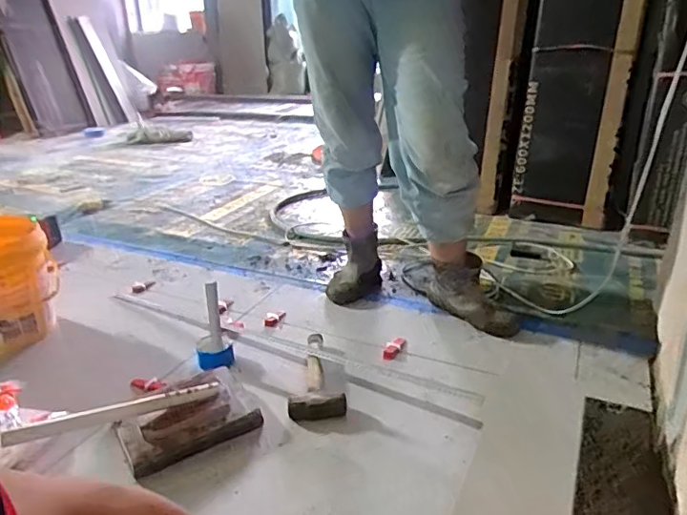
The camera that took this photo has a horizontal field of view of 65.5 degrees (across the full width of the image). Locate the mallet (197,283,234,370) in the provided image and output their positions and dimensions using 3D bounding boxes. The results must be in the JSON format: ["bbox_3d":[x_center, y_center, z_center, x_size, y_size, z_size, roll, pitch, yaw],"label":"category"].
[{"bbox_3d":[-0.271,0.136,1.095,0.072,0.178,0.096,-8,25,-15],"label":"mallet"}]

